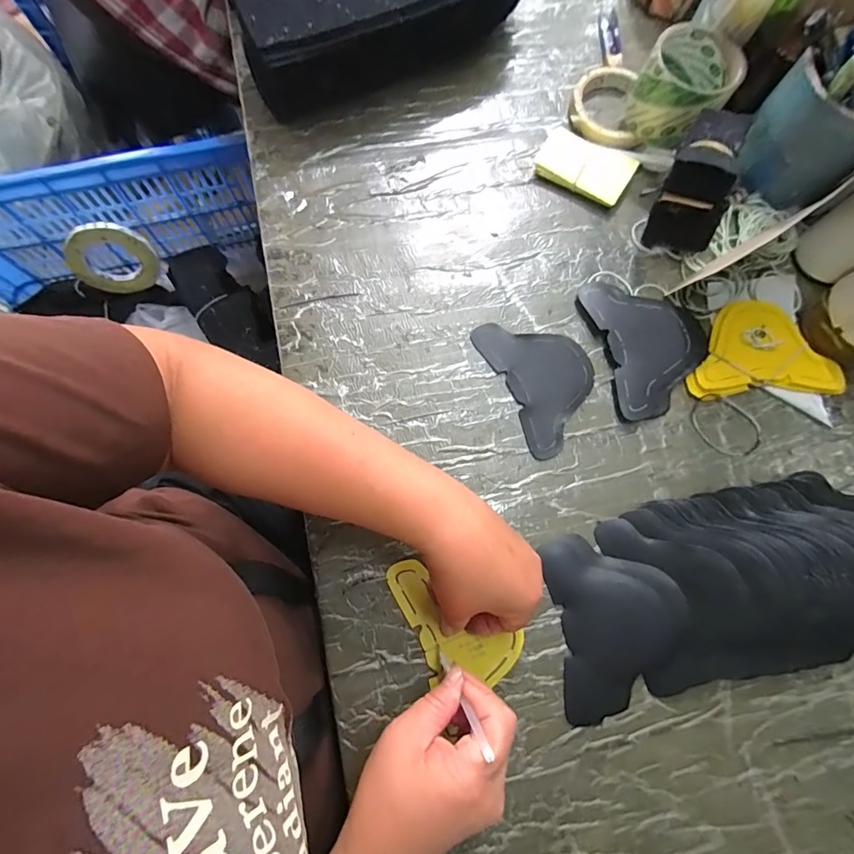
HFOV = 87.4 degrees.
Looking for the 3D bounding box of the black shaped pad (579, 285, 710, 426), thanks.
[{"bbox_3d":[0.212,-0.081,0.421,0.102,0.012,0.135,-14,77,-5],"label":"black shaped pad"}]

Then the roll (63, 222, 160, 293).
[{"bbox_3d":[-0.558,-0.300,0.800,0.122,0.141,0.034,-41,69,2],"label":"roll"}]

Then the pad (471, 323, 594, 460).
[{"bbox_3d":[0.110,-0.047,0.413,0.087,0.004,0.131,-24,78,-7],"label":"pad"}]

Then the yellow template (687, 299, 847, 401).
[{"bbox_3d":[0.312,-0.076,0.424,0.137,0.012,0.095,-3,73,2],"label":"yellow template"}]

